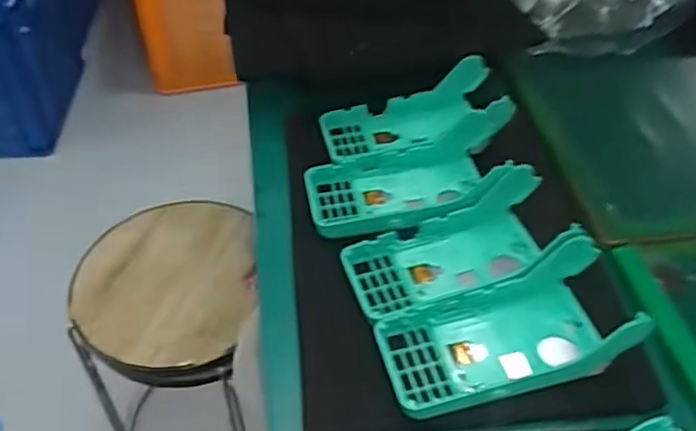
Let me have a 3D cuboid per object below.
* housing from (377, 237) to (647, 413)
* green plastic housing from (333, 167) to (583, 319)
[{"bbox_3d":[0.106,0.075,0.431,0.161,0.050,0.081,-9,48,-12],"label":"housing"},{"bbox_3d":[0.084,0.022,0.484,0.170,0.049,0.083,-11,48,-13],"label":"green plastic housing"}]

